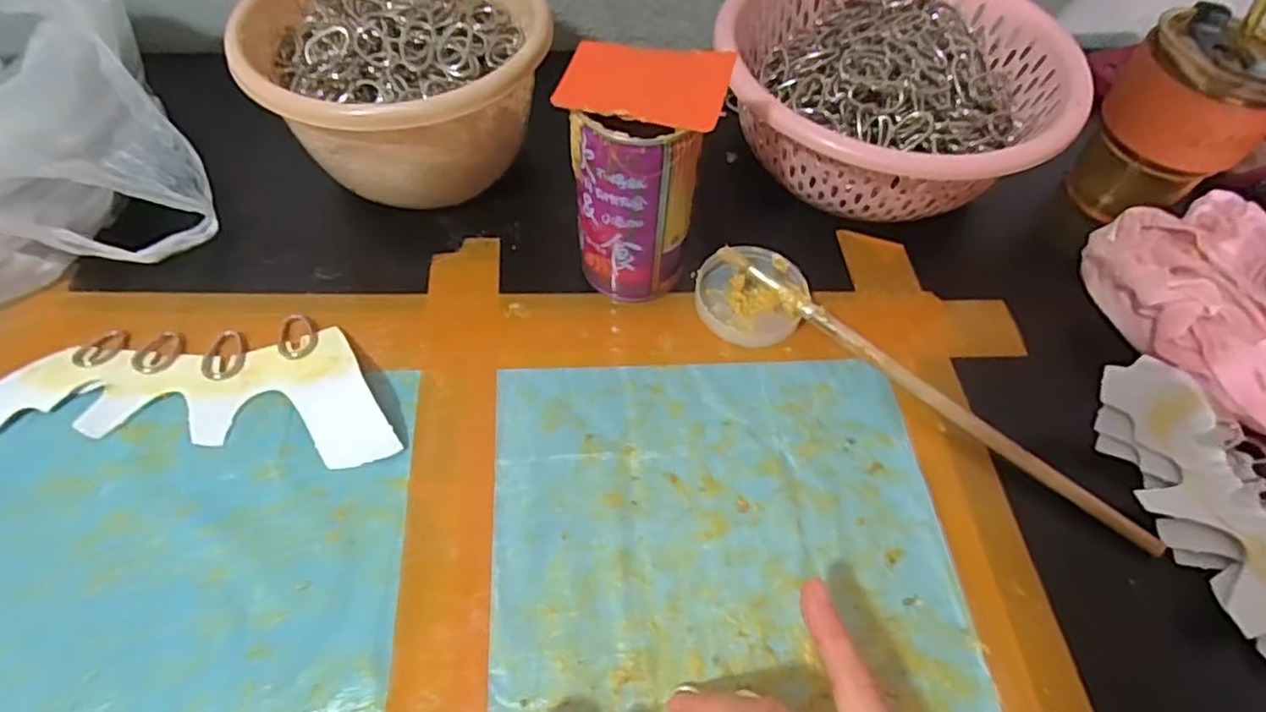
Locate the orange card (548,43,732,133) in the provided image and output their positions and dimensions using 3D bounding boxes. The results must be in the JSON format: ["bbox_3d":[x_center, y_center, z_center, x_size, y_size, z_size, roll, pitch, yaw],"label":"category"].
[{"bbox_3d":[0.005,-0.132,0.319,0.080,0.004,0.048,11,64,9],"label":"orange card"}]

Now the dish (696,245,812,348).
[{"bbox_3d":[0.071,-0.039,0.399,0.063,0.027,0.063,6,57,1],"label":"dish"}]

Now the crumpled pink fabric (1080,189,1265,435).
[{"bbox_3d":[0.374,-0.026,0.392,0.161,0.047,0.167,-10,58,-9],"label":"crumpled pink fabric"}]

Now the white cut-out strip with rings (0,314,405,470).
[{"bbox_3d":[-0.233,0.014,0.357,0.217,0.013,0.085,2,57,-2],"label":"white cut-out strip with rings"}]

